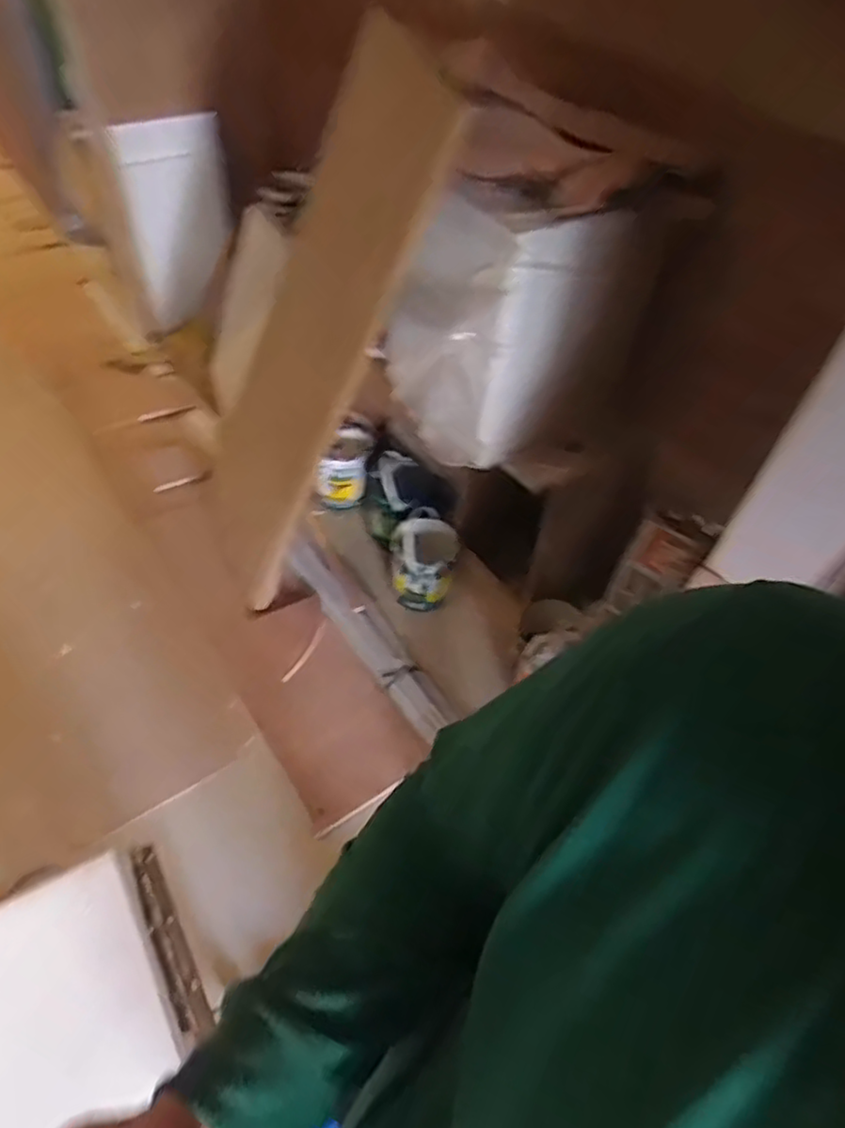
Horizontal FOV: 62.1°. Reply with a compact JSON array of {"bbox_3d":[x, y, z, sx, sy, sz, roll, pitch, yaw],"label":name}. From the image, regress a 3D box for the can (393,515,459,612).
[{"bbox_3d":[0.007,-0.003,1.802,0.148,0.174,0.161,3,51,-4],"label":"can"}]

